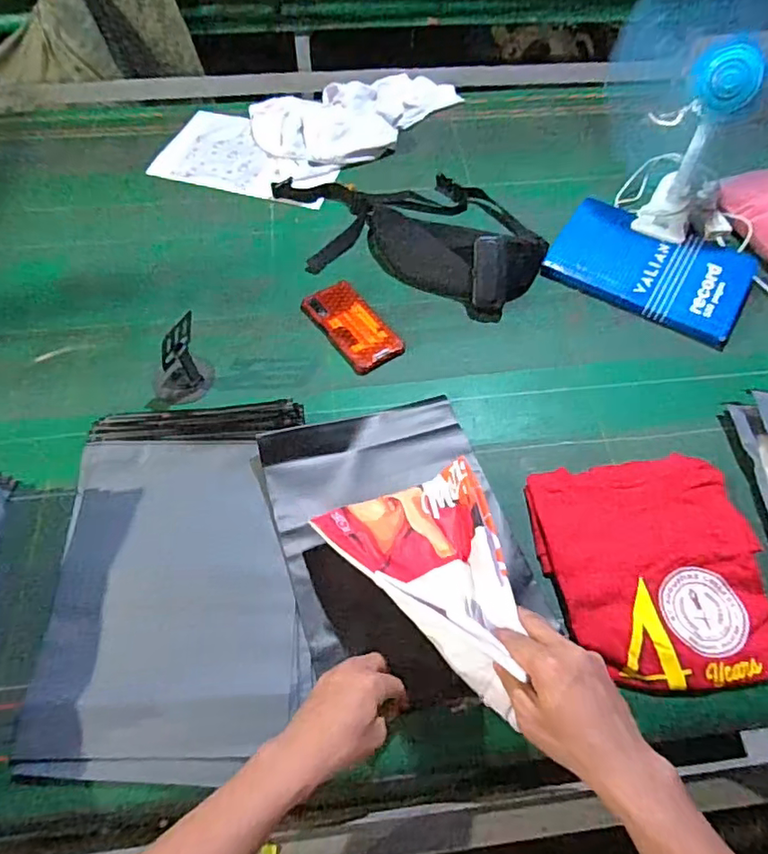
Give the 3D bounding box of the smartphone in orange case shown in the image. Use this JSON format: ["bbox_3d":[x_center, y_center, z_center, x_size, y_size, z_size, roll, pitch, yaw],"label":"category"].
[{"bbox_3d":[-0.049,-0.151,0.834,0.084,0.009,0.170,-31,63,-19],"label":"smartphone in orange case"}]

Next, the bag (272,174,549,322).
[{"bbox_3d":[0.033,-0.348,0.935,0.468,0.078,0.278,19,59,10],"label":"bag"}]

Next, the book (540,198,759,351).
[{"bbox_3d":[0.424,-0.257,0.897,0.287,0.033,0.209,29,61,16],"label":"book"}]

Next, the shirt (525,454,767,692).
[{"bbox_3d":[0.305,0.159,0.647,0.240,0.031,0.257,-5,58,-5],"label":"shirt"}]

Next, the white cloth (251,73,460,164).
[{"bbox_3d":[-0.035,-0.611,1.095,0.430,0.060,0.222,-22,61,-15],"label":"white cloth"}]

